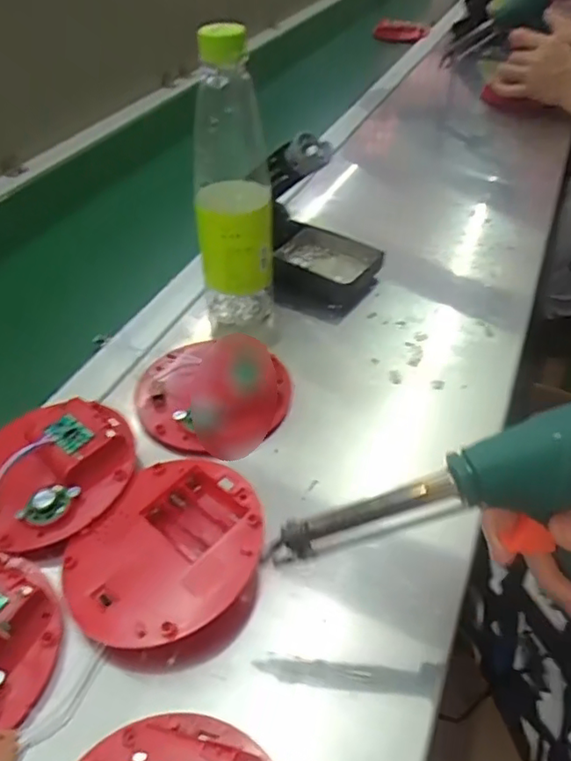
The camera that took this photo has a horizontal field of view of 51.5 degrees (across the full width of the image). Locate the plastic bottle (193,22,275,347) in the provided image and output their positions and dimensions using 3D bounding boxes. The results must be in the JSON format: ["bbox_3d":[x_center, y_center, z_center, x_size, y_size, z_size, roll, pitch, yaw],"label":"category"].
[{"bbox_3d":[-0.042,-0.149,0.481,0.064,0.229,0.067,-6,42,-5],"label":"plastic bottle"}]

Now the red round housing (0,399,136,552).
[{"bbox_3d":[-0.165,0.058,0.399,0.116,0.032,0.109,-1,42,1],"label":"red round housing"}]

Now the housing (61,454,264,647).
[{"bbox_3d":[-0.070,0.099,0.355,0.109,0.029,0.118,-1,42,1],"label":"housing"}]

